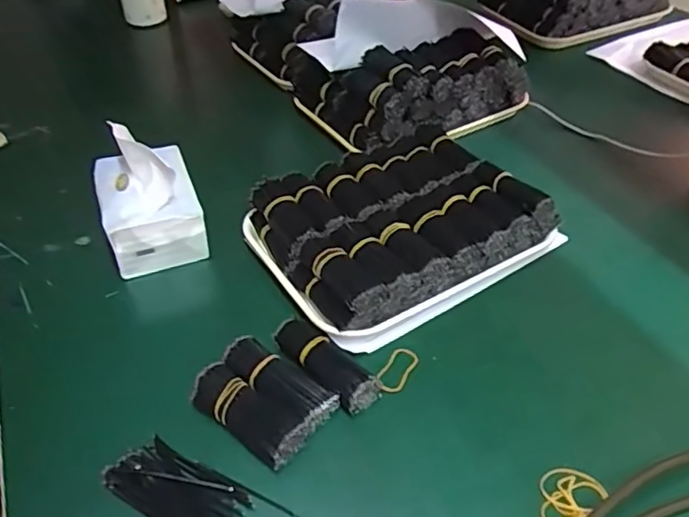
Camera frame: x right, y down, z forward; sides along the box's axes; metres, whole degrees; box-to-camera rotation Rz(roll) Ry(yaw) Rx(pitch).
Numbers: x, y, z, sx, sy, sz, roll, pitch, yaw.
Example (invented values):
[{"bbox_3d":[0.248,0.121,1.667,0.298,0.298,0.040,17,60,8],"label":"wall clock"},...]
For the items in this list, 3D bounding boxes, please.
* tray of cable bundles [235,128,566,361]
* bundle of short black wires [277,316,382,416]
[{"bbox_3d":[0.054,-0.036,0.642,0.283,0.069,0.215,-25,48,-23],"label":"tray of cable bundles"},{"bbox_3d":[-0.018,0.095,0.521,0.040,0.035,0.104,-34,50,-30],"label":"bundle of short black wires"}]

